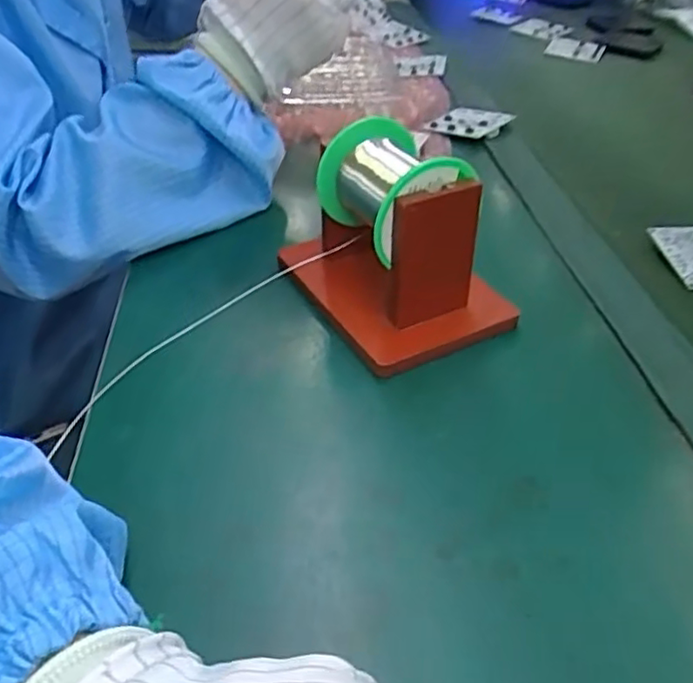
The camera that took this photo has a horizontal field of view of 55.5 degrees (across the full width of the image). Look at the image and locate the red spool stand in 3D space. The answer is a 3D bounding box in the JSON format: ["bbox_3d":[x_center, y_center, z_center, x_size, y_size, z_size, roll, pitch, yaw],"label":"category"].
[{"bbox_3d":[0.027,-0.061,0.393,0.093,0.087,0.134,-21,42,-26],"label":"red spool stand"}]

